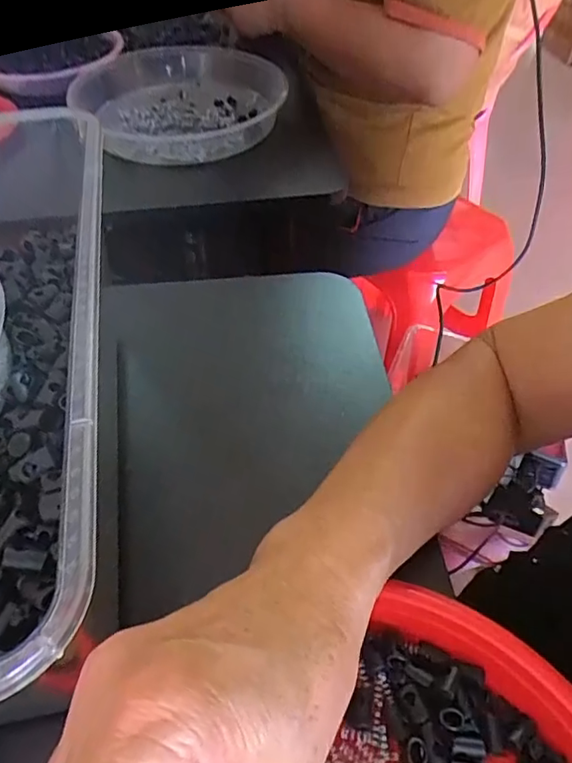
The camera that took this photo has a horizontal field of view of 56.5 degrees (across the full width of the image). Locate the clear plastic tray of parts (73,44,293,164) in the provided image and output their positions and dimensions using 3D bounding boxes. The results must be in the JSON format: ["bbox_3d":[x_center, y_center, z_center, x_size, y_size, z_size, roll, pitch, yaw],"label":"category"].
[{"bbox_3d":[-0.113,-0.298,0.568,0.210,0.054,0.170,3,49,1],"label":"clear plastic tray of parts"}]

